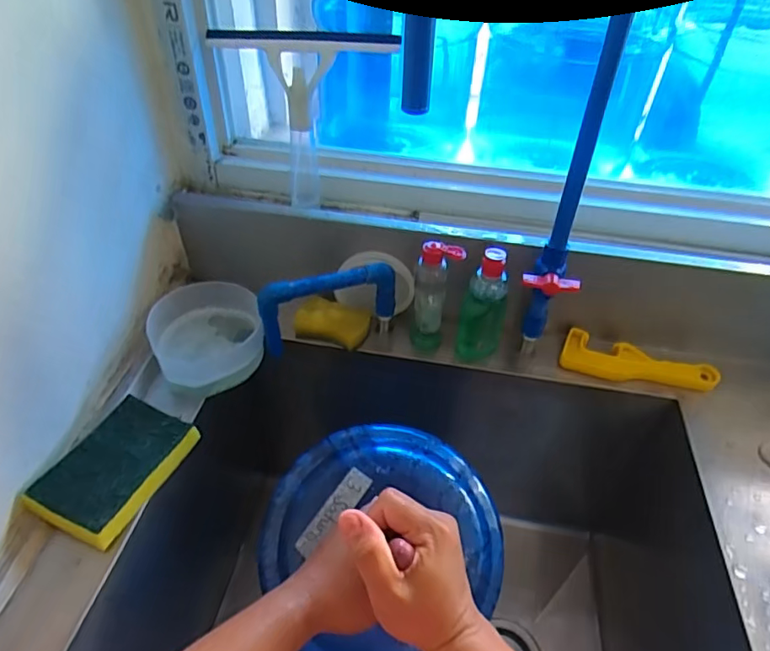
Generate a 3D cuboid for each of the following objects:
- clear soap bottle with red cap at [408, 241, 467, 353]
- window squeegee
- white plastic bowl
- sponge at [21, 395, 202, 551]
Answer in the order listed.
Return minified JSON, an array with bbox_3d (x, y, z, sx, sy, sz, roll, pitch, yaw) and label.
[{"bbox_3d":[0.066,-0.031,0.710,0.060,0.167,0.042,8,44,5],"label":"clear soap bottle with red cap"},{"bbox_3d":[-0.122,-0.268,0.703,0.235,0.216,0.035,12,26,18],"label":"window squeegee"},{"bbox_3d":[-0.234,0.010,0.701,0.138,0.060,0.168,-10,45,-14],"label":"white plastic bowl"},{"bbox_3d":[-0.284,0.148,0.559,0.096,0.030,0.150,18,45,15],"label":"sponge"}]

